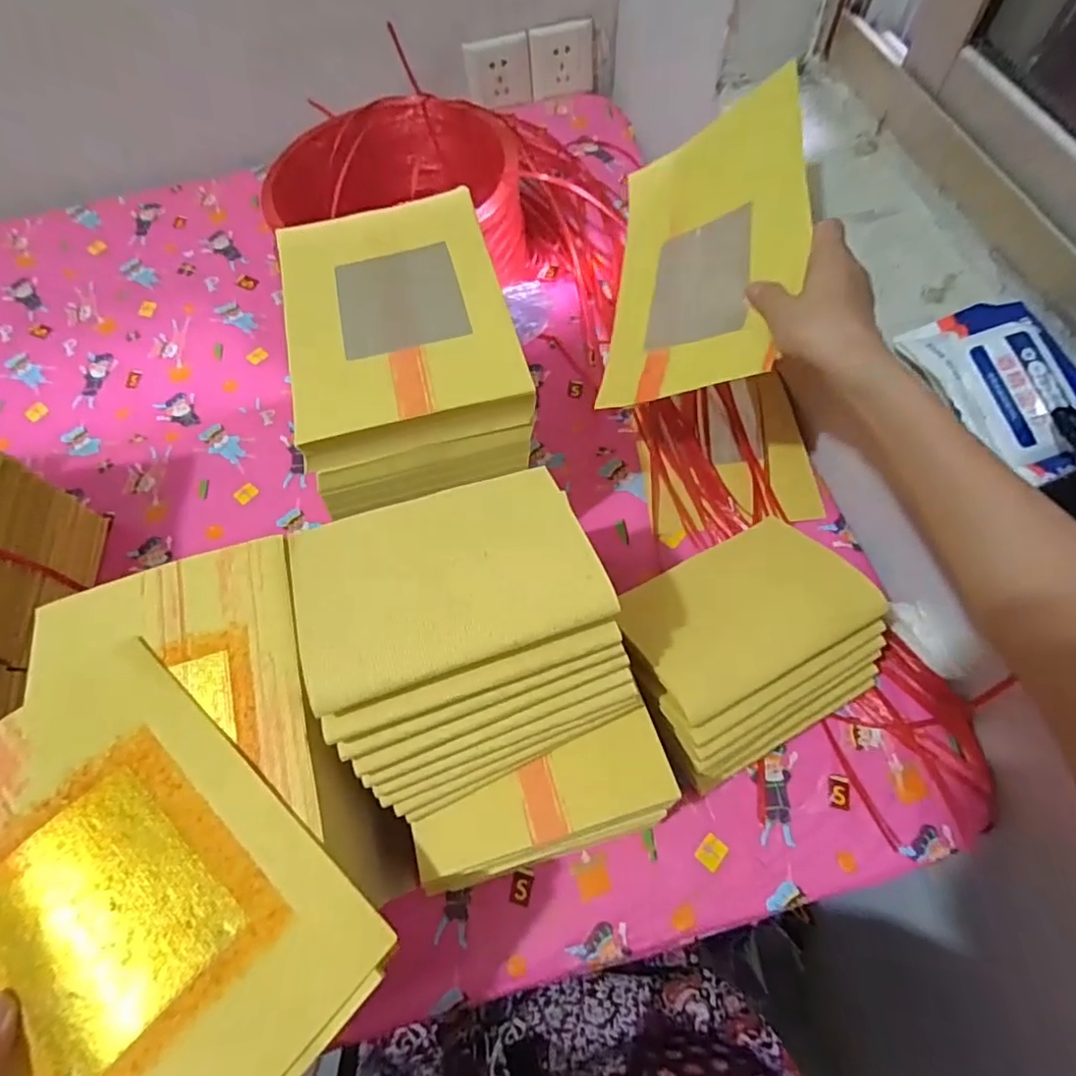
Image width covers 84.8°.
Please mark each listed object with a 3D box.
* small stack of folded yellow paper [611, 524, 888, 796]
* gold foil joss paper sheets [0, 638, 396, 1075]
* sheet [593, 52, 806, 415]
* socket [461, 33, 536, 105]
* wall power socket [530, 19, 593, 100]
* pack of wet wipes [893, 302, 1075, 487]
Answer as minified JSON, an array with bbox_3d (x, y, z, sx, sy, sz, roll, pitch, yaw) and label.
[{"bbox_3d":[0.150,0.082,0.439,0.173,0.119,0.143,-28,67,-10],"label":"small stack of folded yellow paper"},{"bbox_3d":[-0.205,0.181,0.284,0.229,0.030,0.164,38,72,18],"label":"gold foil joss paper sheets"},{"bbox_3d":[0.132,-0.229,0.477,0.165,0.017,0.231,0,81,45],"label":"sheet"},{"bbox_3d":[-0.053,-0.635,0.805,0.087,0.075,0.017,-12,65,-3],"label":"socket"},{"bbox_3d":[0.034,-0.647,0.800,0.089,0.083,0.004,-18,60,-7],"label":"wall power socket"},{"bbox_3d":[0.338,-0.113,0.417,0.101,0.026,0.140,-24,66,-8],"label":"pack of wet wipes"}]

